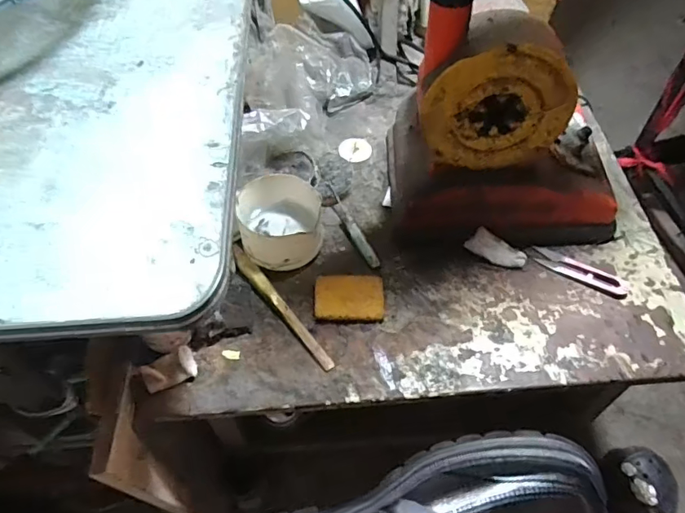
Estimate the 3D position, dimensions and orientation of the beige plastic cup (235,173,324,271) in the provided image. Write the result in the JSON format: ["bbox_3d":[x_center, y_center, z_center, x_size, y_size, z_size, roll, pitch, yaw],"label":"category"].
[{"bbox_3d":[-0.066,-0.039,0.567,0.091,0.055,0.099,-1,56,1],"label":"beige plastic cup"}]

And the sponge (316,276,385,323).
[{"bbox_3d":[0.007,0.042,0.535,0.071,0.011,0.058,0,56,2],"label":"sponge"}]

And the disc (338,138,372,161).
[{"bbox_3d":[0.016,-0.135,0.650,0.039,0.005,0.038,4,68,-9],"label":"disc"}]

